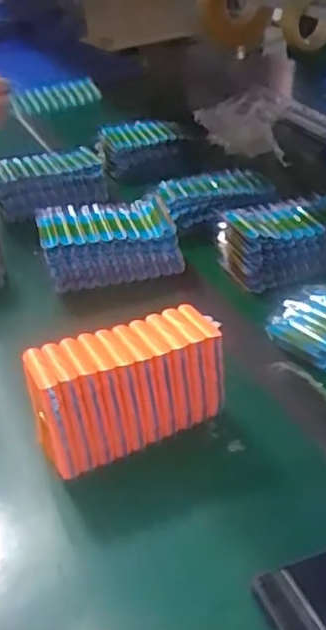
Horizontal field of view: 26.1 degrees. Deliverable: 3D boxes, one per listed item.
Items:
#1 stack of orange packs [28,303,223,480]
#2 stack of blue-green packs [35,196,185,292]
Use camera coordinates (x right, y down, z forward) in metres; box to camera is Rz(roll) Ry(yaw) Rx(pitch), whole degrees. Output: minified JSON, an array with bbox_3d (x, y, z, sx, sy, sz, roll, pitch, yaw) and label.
[{"bbox_3d":[-0.032,0.061,0.601,0.162,0.093,0.064,-17,35,-22],"label":"stack of orange packs"},{"bbox_3d":[-0.066,-0.087,0.847,0.160,0.074,0.081,-11,34,-13],"label":"stack of blue-green packs"}]

